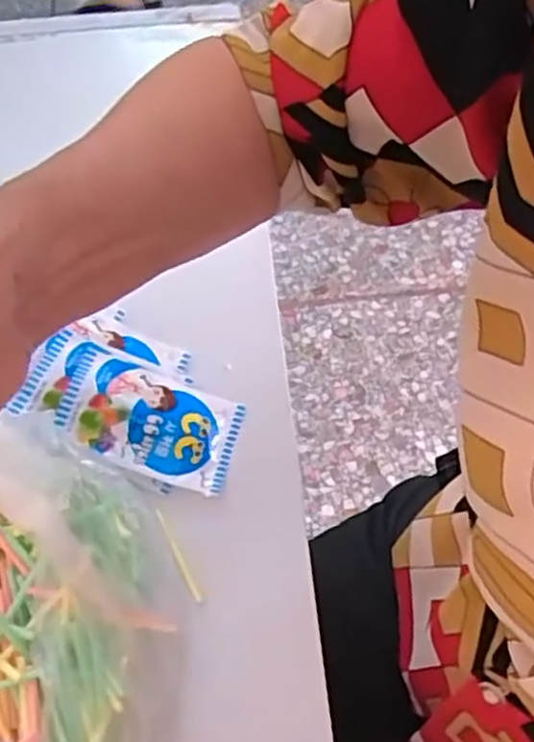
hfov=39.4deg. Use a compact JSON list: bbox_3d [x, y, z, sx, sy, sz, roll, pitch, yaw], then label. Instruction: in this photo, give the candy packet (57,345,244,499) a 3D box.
[{"bbox_3d":[-0.068,0.028,0.441,0.102,0.008,0.071,19,55,-10],"label":"candy packet"}]

